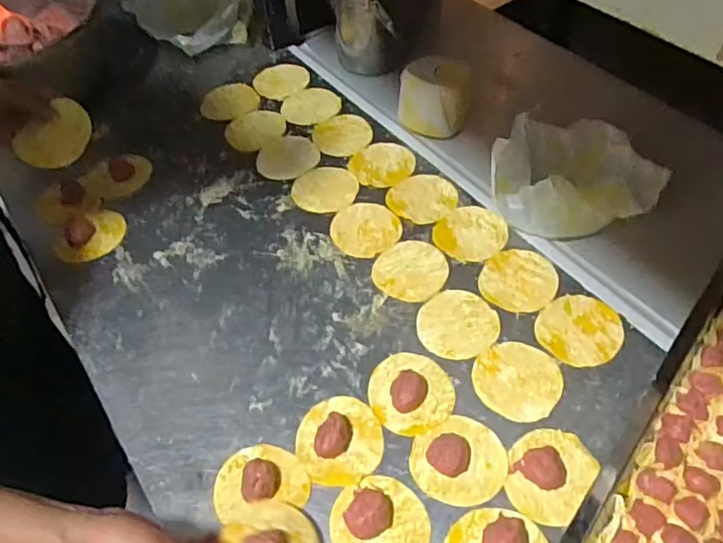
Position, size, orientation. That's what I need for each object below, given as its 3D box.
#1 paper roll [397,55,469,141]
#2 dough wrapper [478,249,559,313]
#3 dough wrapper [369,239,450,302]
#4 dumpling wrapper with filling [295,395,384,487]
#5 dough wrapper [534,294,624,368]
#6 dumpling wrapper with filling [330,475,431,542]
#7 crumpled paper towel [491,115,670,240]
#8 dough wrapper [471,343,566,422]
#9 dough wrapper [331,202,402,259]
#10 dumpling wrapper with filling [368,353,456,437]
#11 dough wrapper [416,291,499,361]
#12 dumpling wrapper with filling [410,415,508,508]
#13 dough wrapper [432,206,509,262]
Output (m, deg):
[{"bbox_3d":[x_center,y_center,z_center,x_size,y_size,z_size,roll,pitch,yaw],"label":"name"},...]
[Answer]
[{"bbox_3d":[0.101,-0.249,0.824,0.095,0.089,0.085,6,53,9],"label":"paper roll"},{"bbox_3d":[0.177,0.009,0.668,0.081,0.004,0.088,-1,52,2],"label":"dough wrapper"},{"bbox_3d":[0.057,-0.002,0.687,0.081,0.005,0.083,-1,52,2],"label":"dough wrapper"},{"bbox_3d":[-0.021,0.153,0.558,0.080,0.022,0.085,-1,52,2],"label":"dumpling wrapper with filling"},{"bbox_3d":[0.229,0.060,0.623,0.081,0.004,0.088,-2,52,3],"label":"dough wrapper"},{"bbox_3d":[0.015,0.212,0.502,0.078,0.021,0.081,-1,52,2],"label":"dumpling wrapper with filling"},{"bbox_3d":[0.250,-0.111,0.709,0.185,0.083,0.160,27,58,22],"label":"crumpled paper towel"},{"bbox_3d":[0.154,0.106,0.590,0.084,0.004,0.083,-1,52,2],"label":"dough wrapper"},{"bbox_3d":[0.004,-0.054,0.730,0.083,0.004,0.086,-1,52,2],"label":"dough wrapper"},{"bbox_3d":[0.048,0.112,0.585,0.080,0.020,0.084,-1,52,2],"label":"dumpling wrapper with filling"},{"bbox_3d":[0.104,0.056,0.639,0.084,0.004,0.083,-3,54,5],"label":"dough wrapper"},{"bbox_3d":[0.090,0.171,0.541,0.084,0.014,0.077,-1,52,2],"label":"dumpling wrapper with filling"},{"bbox_3d":[0.131,-0.048,0.715,0.085,0.004,0.079,-1,52,2],"label":"dough wrapper"}]

